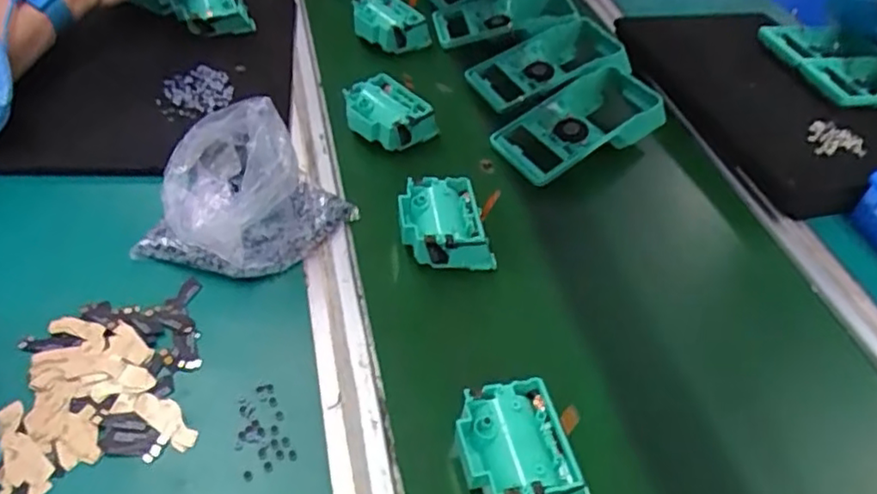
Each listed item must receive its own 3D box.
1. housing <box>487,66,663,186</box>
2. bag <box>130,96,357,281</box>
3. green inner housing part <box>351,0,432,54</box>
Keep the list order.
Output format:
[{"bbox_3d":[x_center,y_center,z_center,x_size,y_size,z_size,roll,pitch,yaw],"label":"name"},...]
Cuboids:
[{"bbox_3d":[0.149,-0.127,0.669,0.192,0.044,0.085,-25,55,-27],"label":"housing"},{"bbox_3d":[-0.151,-0.046,0.491,0.135,0.101,0.113,14,47,6],"label":"bag"},{"bbox_3d":[-0.060,-0.265,0.752,0.080,0.039,0.067,34,52,23],"label":"green inner housing part"}]

